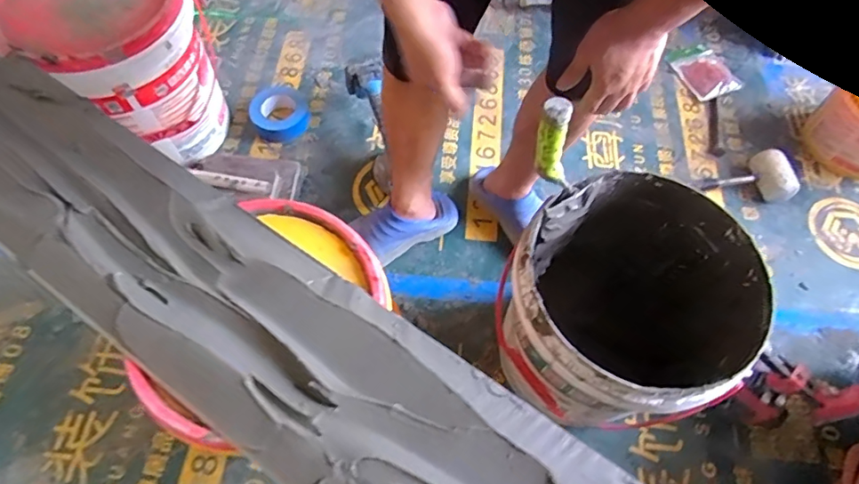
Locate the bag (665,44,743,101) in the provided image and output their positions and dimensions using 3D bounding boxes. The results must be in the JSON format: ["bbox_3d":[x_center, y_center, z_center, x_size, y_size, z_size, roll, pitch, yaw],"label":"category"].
[{"bbox_3d":[0.683,-0.426,1.291,0.122,0.024,0.156,-19,65,-13],"label":"bag"}]

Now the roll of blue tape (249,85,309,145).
[{"bbox_3d":[-0.341,-0.291,1.183,0.121,0.053,0.121,1,62,-2],"label":"roll of blue tape"}]

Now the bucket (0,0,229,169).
[{"bbox_3d":[-0.596,-0.345,1.037,0.317,0.335,0.295,0,63,-1],"label":"bucket"}]

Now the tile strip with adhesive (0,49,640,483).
[{"bbox_3d":[-0.218,0.086,0.609,1.162,0.025,0.213,33,66,13],"label":"tile strip with adhesive"}]

